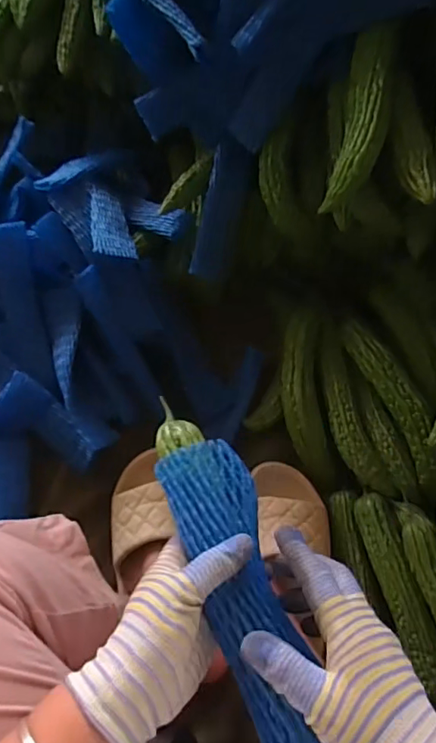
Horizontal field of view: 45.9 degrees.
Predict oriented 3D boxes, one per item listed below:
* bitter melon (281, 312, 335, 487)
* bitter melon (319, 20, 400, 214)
[{"bbox_3d":[0.117,0.031,0.700,0.064,0.049,0.236,-3,69,-3],"label":"bitter melon"},{"bbox_3d":[0.156,-0.272,0.558,0.052,0.046,0.197,13,88,4],"label":"bitter melon"}]

